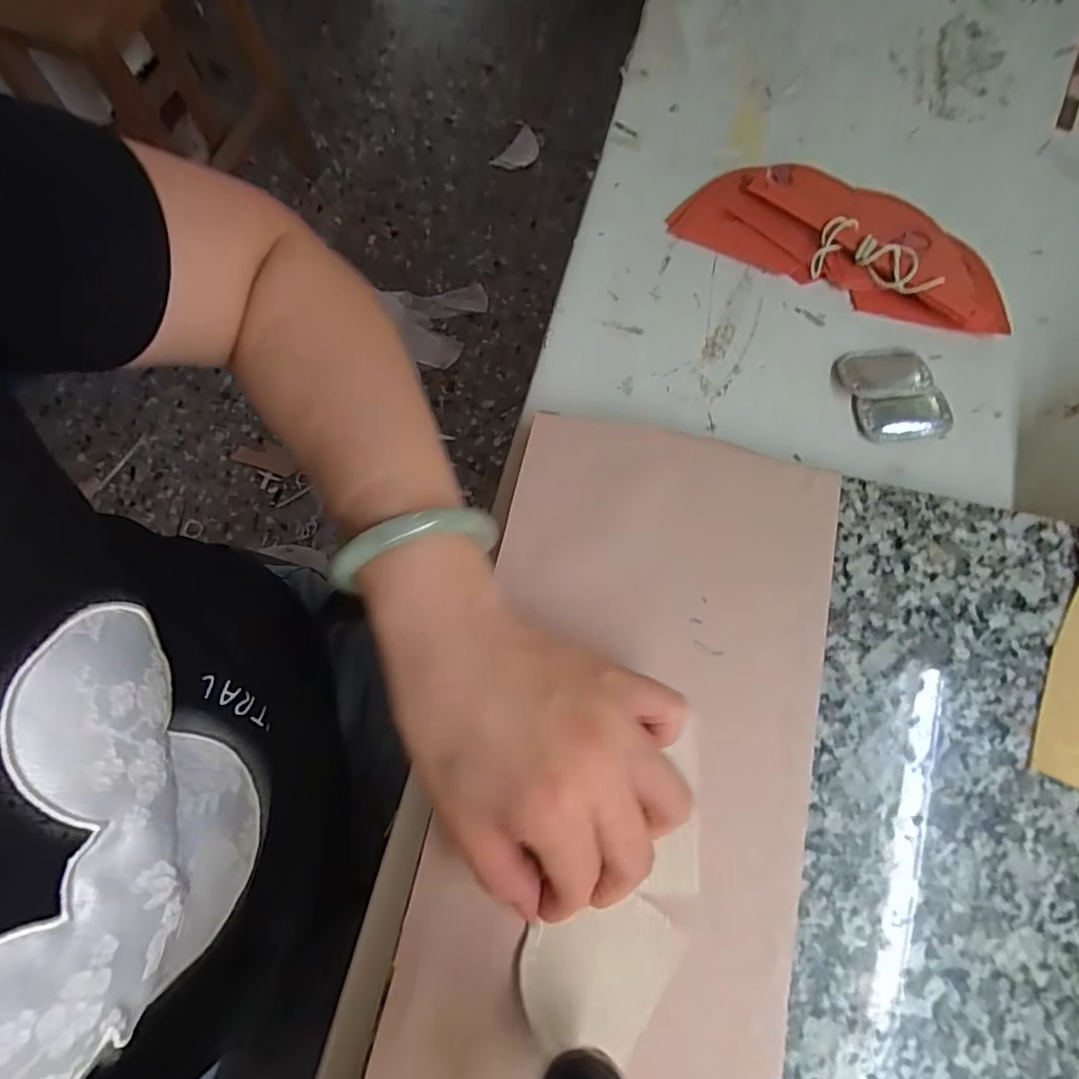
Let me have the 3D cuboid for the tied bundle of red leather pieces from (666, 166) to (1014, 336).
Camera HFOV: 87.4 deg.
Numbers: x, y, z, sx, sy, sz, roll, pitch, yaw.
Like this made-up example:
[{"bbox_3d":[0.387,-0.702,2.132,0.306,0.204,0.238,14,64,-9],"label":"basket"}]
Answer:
[{"bbox_3d":[0.187,-0.188,0.341,0.193,0.019,0.082,24,76,7],"label":"tied bundle of red leather pieces"}]

